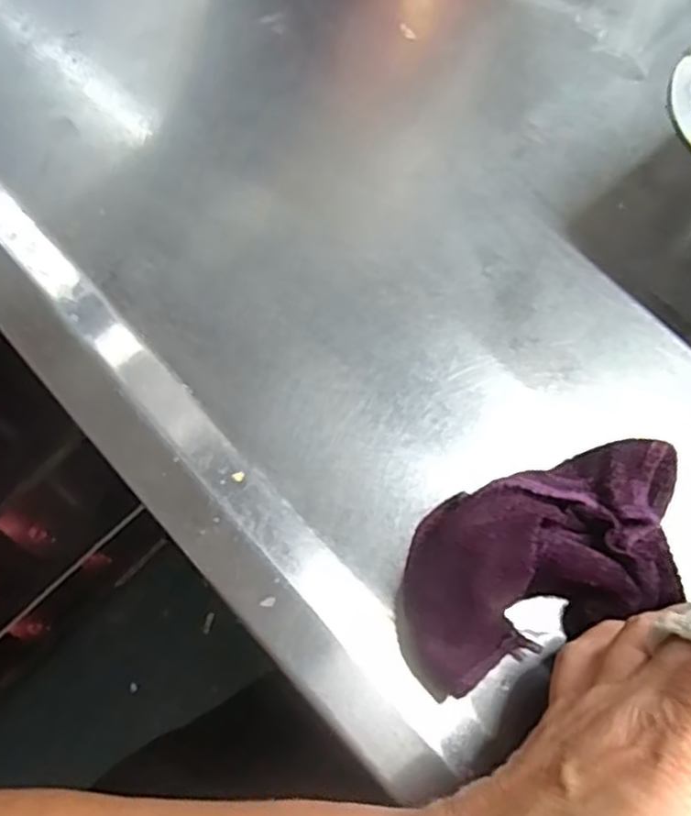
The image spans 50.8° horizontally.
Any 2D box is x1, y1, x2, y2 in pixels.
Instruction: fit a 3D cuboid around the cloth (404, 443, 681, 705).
[{"bbox_3d":[0.078,0.057,0.278,0.122,0.037,0.070,-19,71,-9],"label":"cloth"}]

